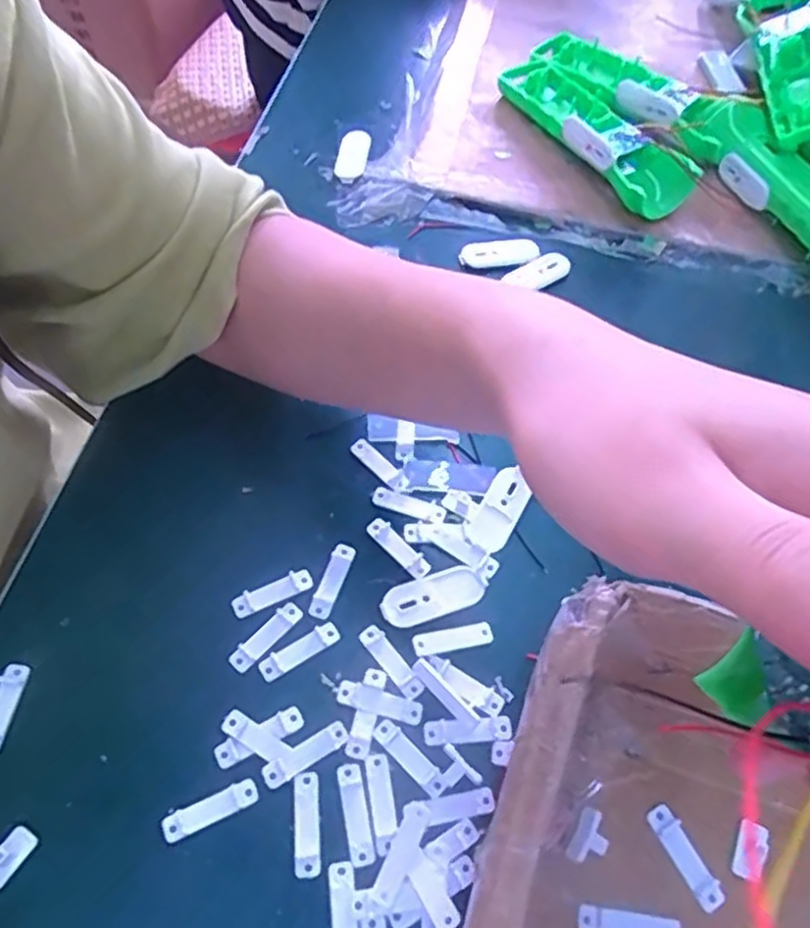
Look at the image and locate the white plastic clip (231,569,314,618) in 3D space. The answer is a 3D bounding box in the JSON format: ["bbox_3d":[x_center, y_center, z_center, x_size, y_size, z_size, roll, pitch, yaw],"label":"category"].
[{"bbox_3d":[-0.061,0.059,0.327,0.037,0.004,0.011,-24,64,-16],"label":"white plastic clip"}]

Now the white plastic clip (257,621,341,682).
[{"bbox_3d":[-0.047,0.083,0.314,0.037,0.004,0.010,-29,65,-19],"label":"white plastic clip"}]

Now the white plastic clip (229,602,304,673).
[{"bbox_3d":[-0.063,0.076,0.317,0.010,0.004,0.037,39,65,18],"label":"white plastic clip"}]

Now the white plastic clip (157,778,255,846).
[{"bbox_3d":[-0.078,0.137,0.281,0.038,0.004,0.010,-21,63,-15],"label":"white plastic clip"}]

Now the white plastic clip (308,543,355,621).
[{"bbox_3d":[-0.034,0.054,0.332,0.010,0.005,0.038,18,60,7],"label":"white plastic clip"}]

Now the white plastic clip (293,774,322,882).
[{"bbox_3d":[-0.039,0.143,0.281,0.010,0.004,0.037,-2,60,-5],"label":"white plastic clip"}]

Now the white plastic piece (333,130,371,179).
[{"bbox_3d":[-0.036,-0.214,0.485,0.021,0.006,0.041,8,59,2],"label":"white plastic piece"}]

